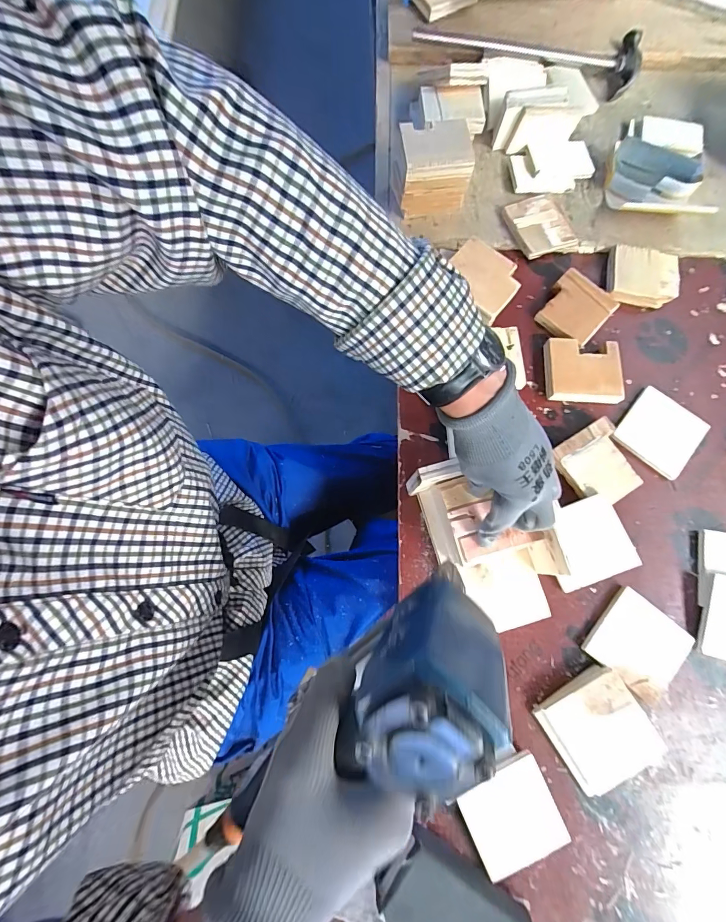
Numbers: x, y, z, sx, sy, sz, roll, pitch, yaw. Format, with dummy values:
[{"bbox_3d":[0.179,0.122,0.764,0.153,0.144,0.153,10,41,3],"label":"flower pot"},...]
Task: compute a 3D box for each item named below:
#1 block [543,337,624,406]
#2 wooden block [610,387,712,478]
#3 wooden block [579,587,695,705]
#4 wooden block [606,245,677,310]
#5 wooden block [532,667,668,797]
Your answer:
[{"bbox_3d":[0.294,-0.121,0.529,0.095,0.023,0.083,4,77,2],"label":"block"},{"bbox_3d":[0.389,-0.038,0.517,0.093,0.010,0.093,38,80,9],"label":"wooden block"},{"bbox_3d":[0.316,0.210,0.453,0.094,0.012,0.091,40,80,9],"label":"wooden block"},{"bbox_3d":[0.405,-0.268,0.567,0.092,0.020,0.091,14,77,4],"label":"wooden block"},{"bbox_3d":[0.259,0.295,0.430,0.100,0.020,0.105,-31,78,-6],"label":"wooden block"}]

